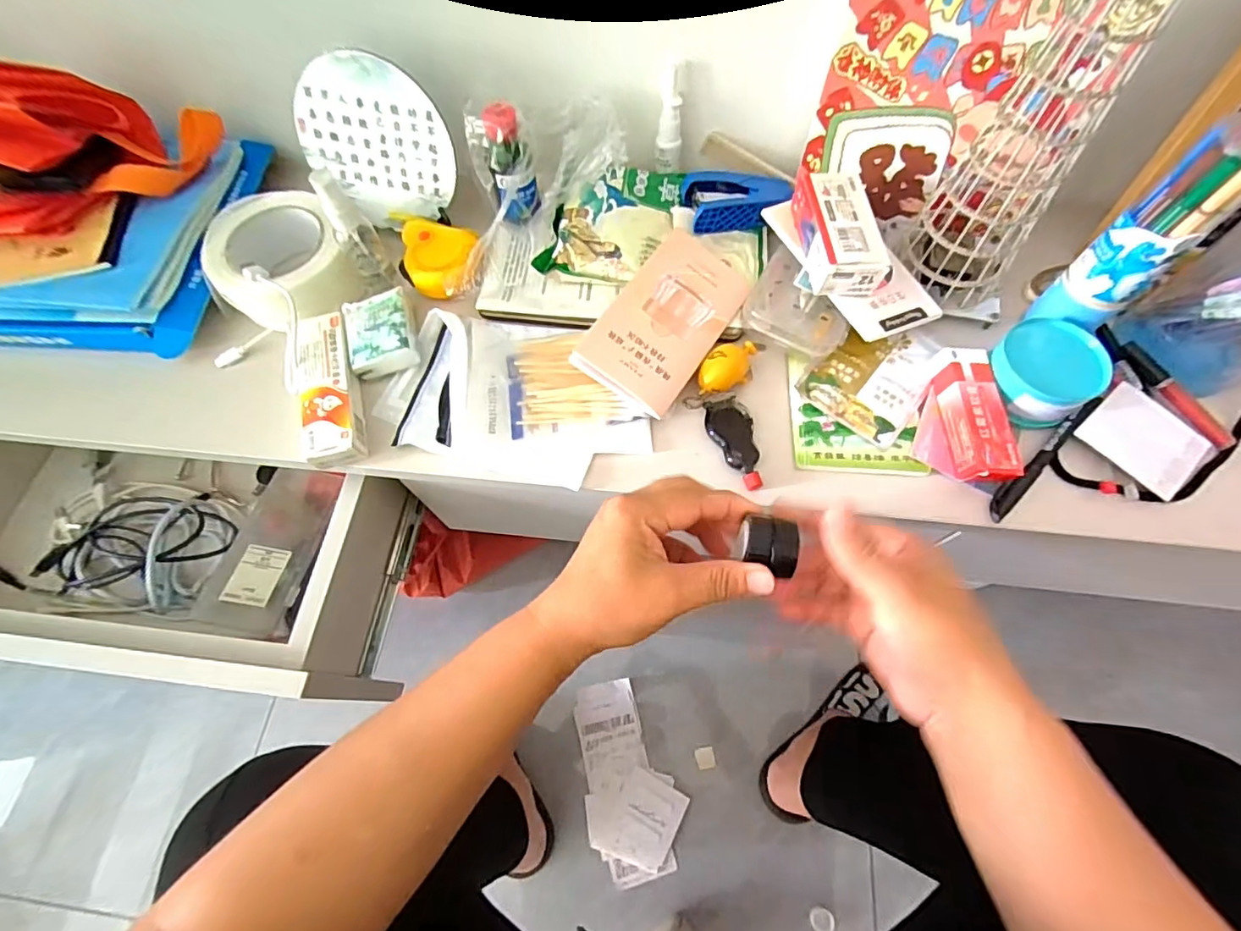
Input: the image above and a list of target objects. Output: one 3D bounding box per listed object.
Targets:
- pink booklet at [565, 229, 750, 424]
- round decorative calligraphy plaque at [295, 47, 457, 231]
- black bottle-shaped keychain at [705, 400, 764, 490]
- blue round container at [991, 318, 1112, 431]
[{"bbox_3d":[0.042,-0.124,0.449,0.086,0.011,0.163,37,68,-4],"label":"pink booklet"},{"bbox_3d":[-0.214,-0.283,0.477,0.125,0.133,0.007,-30,33,32],"label":"round decorative calligraphy plaque"},{"bbox_3d":[0.093,-0.017,0.429,0.036,0.013,0.075,-12,66,-4],"label":"black bottle-shaped keychain"},{"bbox_3d":[0.335,-0.074,0.427,0.081,0.032,0.075,-32,69,-12],"label":"blue round container"}]

